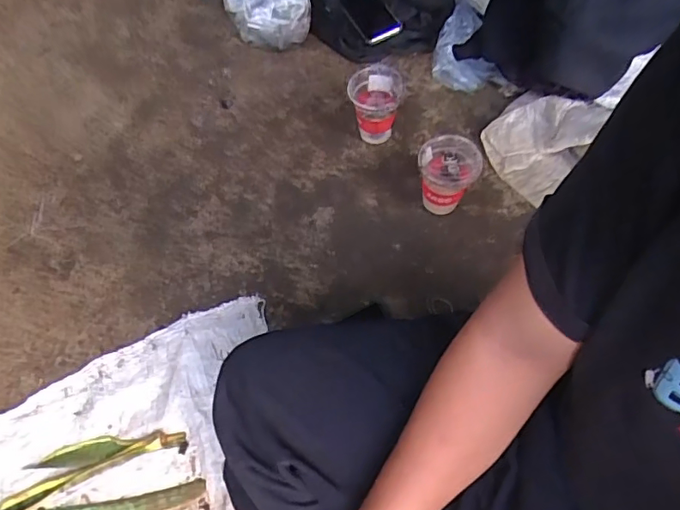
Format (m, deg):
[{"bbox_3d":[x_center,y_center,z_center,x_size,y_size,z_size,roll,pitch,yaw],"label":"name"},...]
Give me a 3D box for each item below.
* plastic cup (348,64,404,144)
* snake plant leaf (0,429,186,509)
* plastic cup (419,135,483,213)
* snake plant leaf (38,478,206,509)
[{"bbox_3d":[0.060,-0.250,0.926,0.087,0.119,0.092,-1,62,1],"label":"plastic cup"},{"bbox_3d":[-0.344,0.279,0.712,0.261,0.018,0.061,-24,56,-6],"label":"snake plant leaf"},{"bbox_3d":[0.170,-0.118,0.854,0.091,0.135,0.089,-1,62,1],"label":"plastic cup"},{"bbox_3d":[-0.297,0.328,0.682,0.245,0.009,0.031,-10,62,-3],"label":"snake plant leaf"}]

